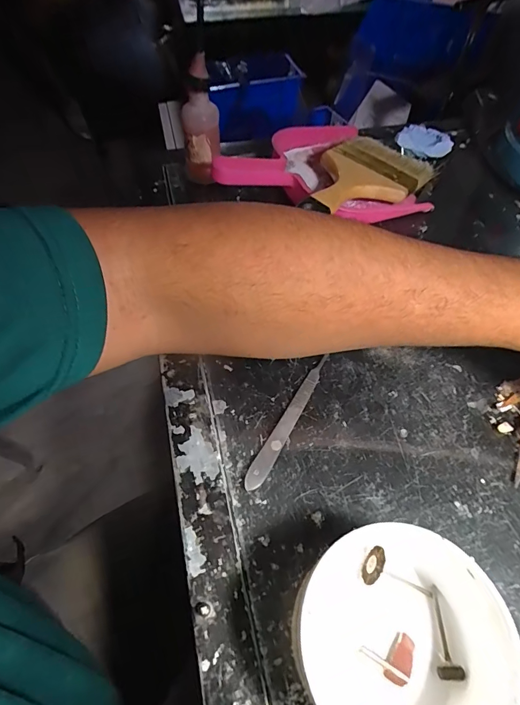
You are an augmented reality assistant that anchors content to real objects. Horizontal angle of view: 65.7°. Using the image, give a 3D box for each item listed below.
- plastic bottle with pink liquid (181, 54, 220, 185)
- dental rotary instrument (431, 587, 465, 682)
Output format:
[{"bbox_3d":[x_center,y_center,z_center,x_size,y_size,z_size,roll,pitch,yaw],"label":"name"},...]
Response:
[{"bbox_3d":[-0.060,-0.224,0.396,0.037,0.100,0.041,-8,57,-6],"label":"plastic bottle with pink liquid"},{"bbox_3d":[0.097,0.149,0.215,0.012,0.008,0.041,3,42,1],"label":"dental rotary instrument"}]

